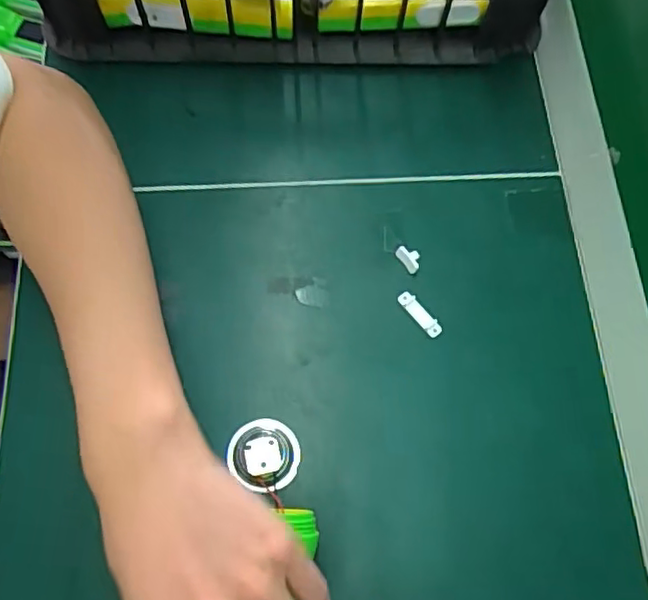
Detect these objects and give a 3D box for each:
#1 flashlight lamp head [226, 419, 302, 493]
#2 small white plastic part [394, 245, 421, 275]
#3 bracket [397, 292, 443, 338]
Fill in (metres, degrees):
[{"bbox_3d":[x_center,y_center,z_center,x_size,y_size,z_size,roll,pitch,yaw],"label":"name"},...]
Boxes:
[{"bbox_3d":[-0.036,0.092,0.378,0.044,0.023,0.041,1,70,-2],"label":"flashlight lamp head"},{"bbox_3d":[0.060,-0.029,0.432,0.013,0.010,0.020,-40,76,-15],"label":"small white plastic part"},{"bbox_3d":[0.065,0.010,0.420,0.011,0.005,0.037,-35,75,-14],"label":"bracket"}]

